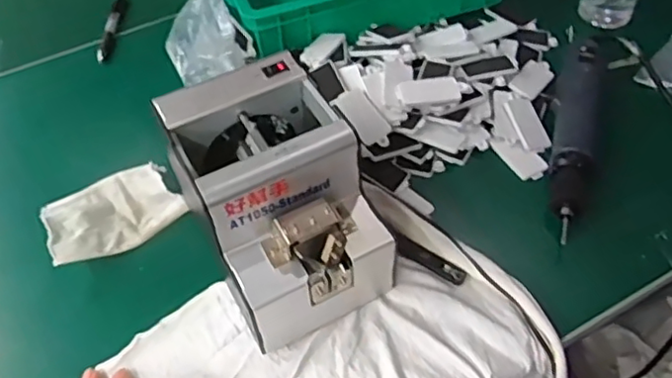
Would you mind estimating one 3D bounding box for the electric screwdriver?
[{"bbox_3d":[0.241,-0.059,0.615,0.042,0.032,0.242,10,52,13],"label":"electric screwdriver"}]

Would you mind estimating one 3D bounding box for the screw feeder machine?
[{"bbox_3d":[-0.047,0.010,0.510,0.126,0.141,0.178,-27,54,-17],"label":"screw feeder machine"}]

